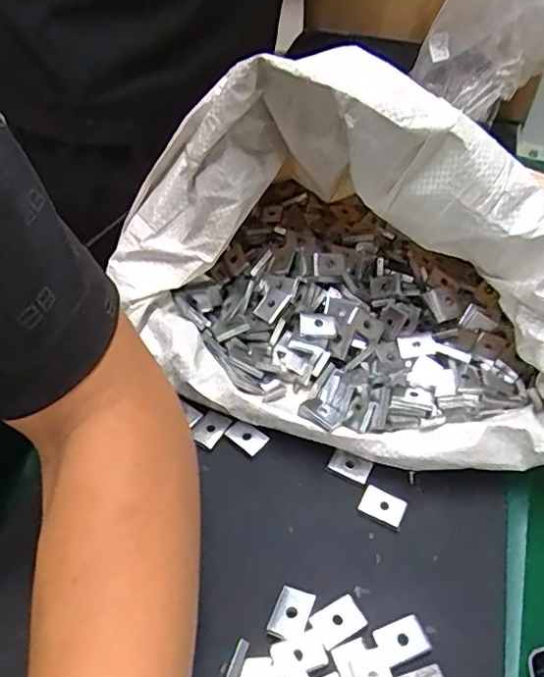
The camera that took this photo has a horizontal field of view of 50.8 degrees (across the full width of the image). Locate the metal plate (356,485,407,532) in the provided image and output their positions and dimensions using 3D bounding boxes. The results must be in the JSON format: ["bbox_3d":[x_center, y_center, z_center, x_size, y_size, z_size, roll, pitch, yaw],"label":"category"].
[{"bbox_3d":[0.072,0.111,0.377,0.028,0.006,0.020,24,51,21],"label":"metal plate"}]

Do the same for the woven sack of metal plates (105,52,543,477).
[{"bbox_3d":[0.075,-0.055,0.408,0.253,0.189,0.324,-33,56,-30],"label":"woven sack of metal plates"}]

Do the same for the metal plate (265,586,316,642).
[{"bbox_3d":[0.011,0.156,0.325,0.020,0.004,0.028,18,49,16],"label":"metal plate"}]

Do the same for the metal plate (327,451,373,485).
[{"bbox_3d":[0.054,0.088,0.396,0.028,0.004,0.017,22,67,22],"label":"metal plate"}]

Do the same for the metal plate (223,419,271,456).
[{"bbox_3d":[-0.019,0.071,0.411,0.029,0.004,0.017,31,74,17],"label":"metal plate"}]

